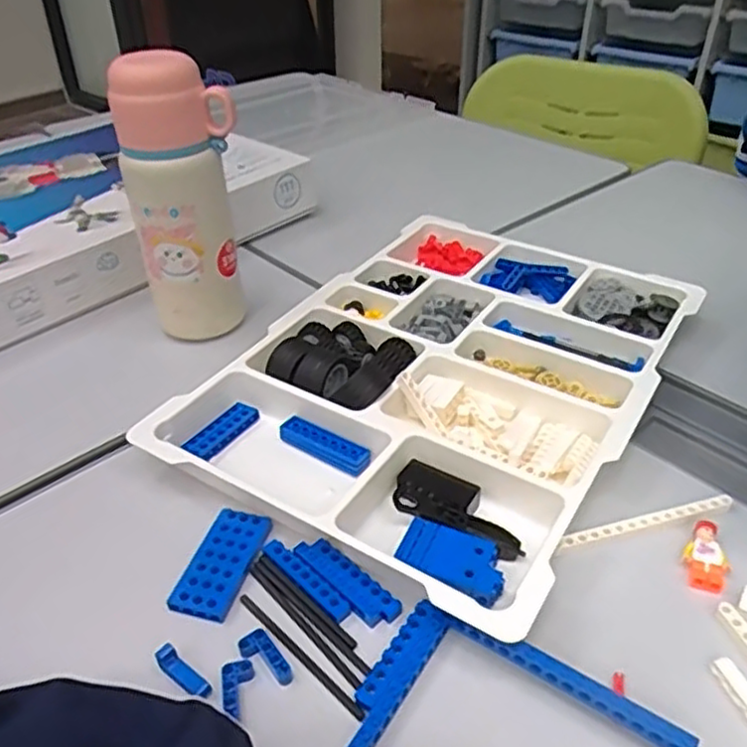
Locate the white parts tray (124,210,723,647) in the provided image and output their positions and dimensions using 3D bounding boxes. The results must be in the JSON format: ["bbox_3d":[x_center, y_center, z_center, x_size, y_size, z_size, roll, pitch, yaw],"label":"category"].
[{"bbox_3d":[0.058,-0.006,0.505,0.258,0.037,0.365,21,42,27],"label":"white parts tray"}]

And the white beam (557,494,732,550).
[{"bbox_3d":[0.159,0.086,0.406,0.113,0.005,0.010,-10,37,-11],"label":"white beam"}]

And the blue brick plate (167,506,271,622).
[{"bbox_3d":[-0.083,0.104,0.387,0.032,0.007,0.068,10,38,15],"label":"blue brick plate"}]

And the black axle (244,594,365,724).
[{"bbox_3d":[-0.037,0.141,0.350,0.091,0.004,0.006,30,47,35],"label":"black axle"}]

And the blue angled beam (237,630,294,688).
[{"bbox_3d":[-0.052,0.140,0.341,0.015,0.006,0.032,-27,43,-30],"label":"blue angled beam"}]

